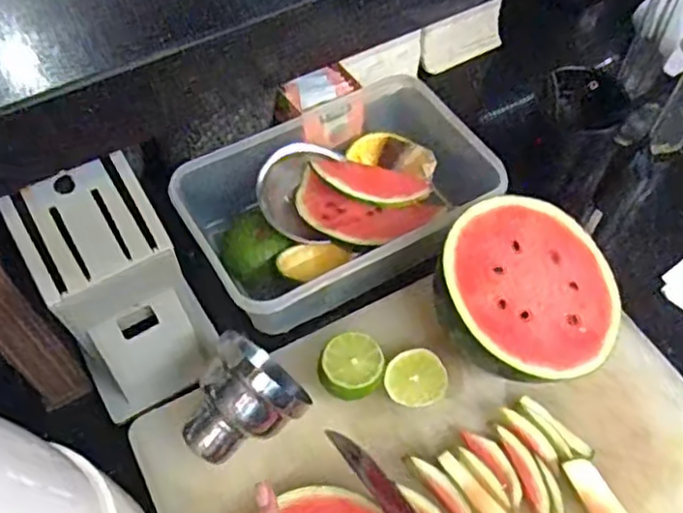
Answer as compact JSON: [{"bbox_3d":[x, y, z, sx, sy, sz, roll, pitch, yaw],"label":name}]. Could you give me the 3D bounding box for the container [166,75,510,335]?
[{"bbox_3d":[-0.002,-0.044,0.597,0.259,0.078,0.197,-23,60,-14],"label":"container"}]

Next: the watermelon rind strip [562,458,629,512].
[{"bbox_3d":[0.181,0.169,0.468,0.024,0.005,0.061,-29,77,-4],"label":"watermelon rind strip"}]

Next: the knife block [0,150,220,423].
[{"bbox_3d":[-0.151,0.029,0.461,0.091,0.191,0.076,-23,60,-15],"label":"knife block"}]

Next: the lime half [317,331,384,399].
[{"bbox_3d":[0.008,0.083,0.504,0.046,0.025,0.048,0,57,0],"label":"lime half"}]

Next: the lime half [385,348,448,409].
[{"bbox_3d":[0.058,0.093,0.512,0.046,0.013,0.043,0,57,0],"label":"lime half"}]

